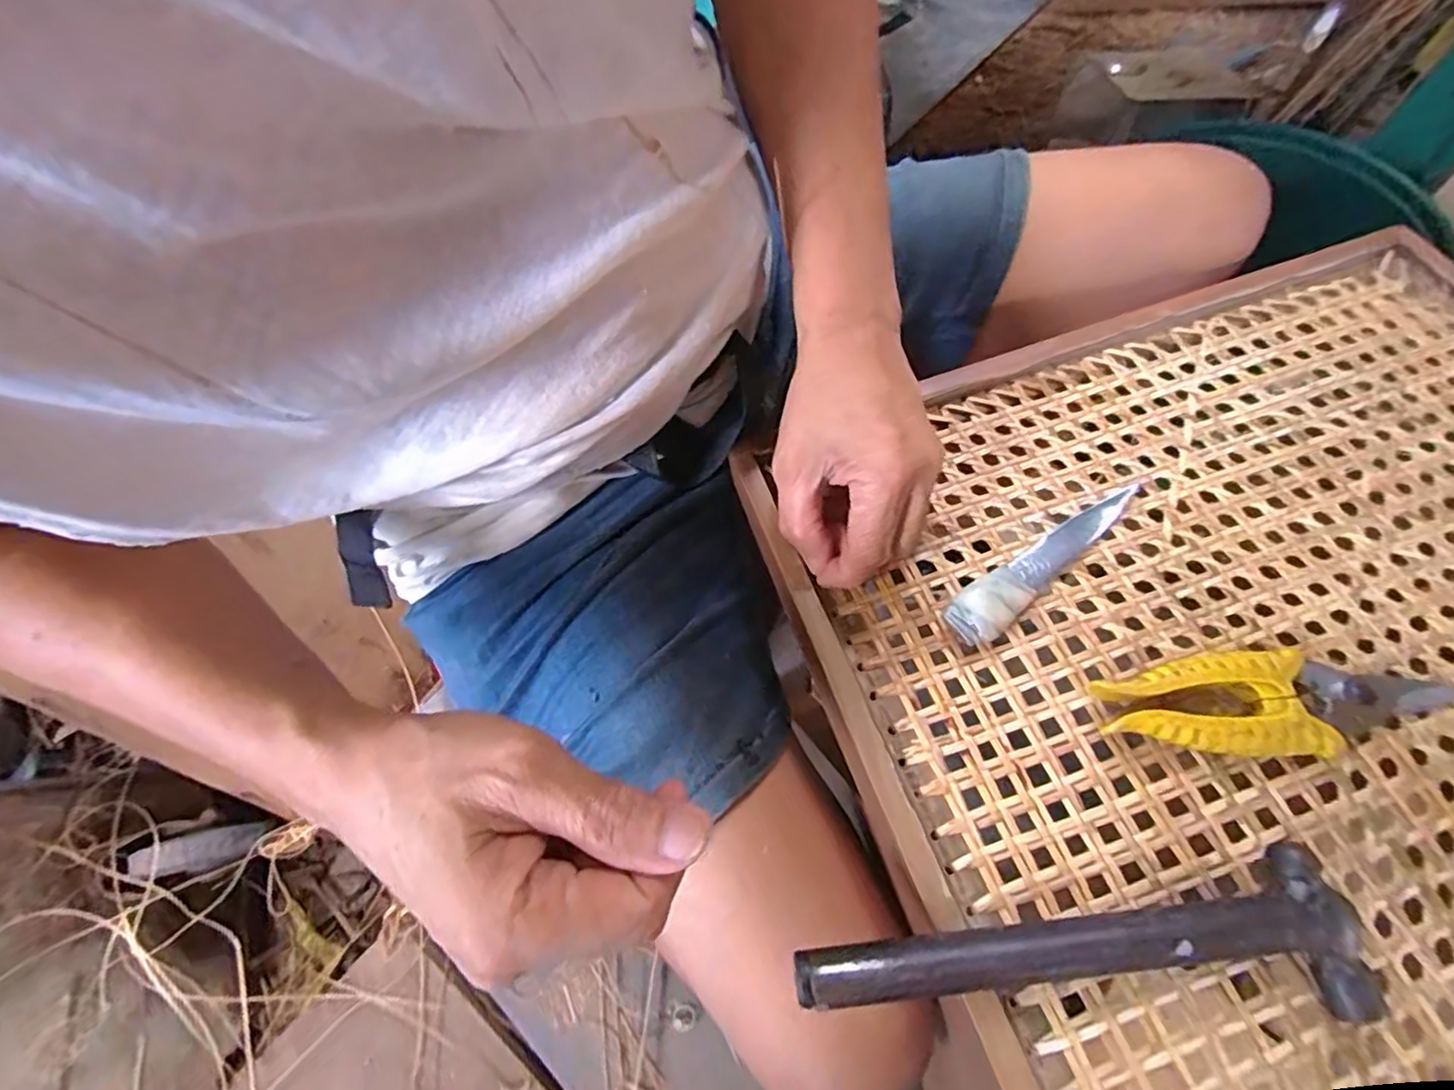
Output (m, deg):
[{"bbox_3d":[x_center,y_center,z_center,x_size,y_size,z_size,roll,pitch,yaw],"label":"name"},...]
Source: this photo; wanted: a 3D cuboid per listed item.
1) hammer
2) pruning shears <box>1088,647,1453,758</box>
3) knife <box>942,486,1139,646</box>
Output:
[{"bbox_3d":[0.138,0.157,0.254,0.217,0.028,0.053,-2,64,3],"label":"hammer"},{"bbox_3d":[0.259,0.072,0.291,0.161,0.021,0.046,-5,64,2],"label":"pruning shears"},{"bbox_3d":[0.171,0.005,0.333,0.137,0.016,0.025,-35,67,-13],"label":"knife"}]

